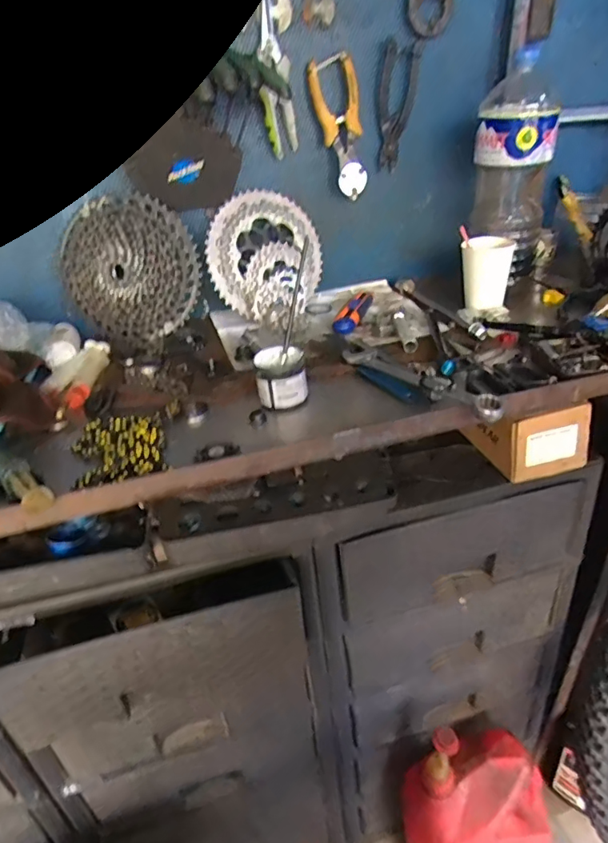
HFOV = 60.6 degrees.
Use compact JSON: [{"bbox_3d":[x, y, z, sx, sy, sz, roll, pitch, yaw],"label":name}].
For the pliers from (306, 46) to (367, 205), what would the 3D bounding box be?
[{"bbox_3d":[0.045,-0.392,0.699,0.069,0.162,0.026,-5,30,1],"label":"pliers"}]

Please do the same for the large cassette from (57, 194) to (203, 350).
[{"bbox_3d":[-0.236,-0.200,0.688,0.188,0.192,0.045,-30,15,13],"label":"large cassette"}]

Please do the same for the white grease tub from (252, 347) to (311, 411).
[{"bbox_3d":[-0.023,-0.048,0.552,0.053,0.045,0.054,-8,30,-3],"label":"white grease tub"}]

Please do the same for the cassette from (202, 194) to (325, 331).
[{"bbox_3d":[-0.051,-0.233,0.734,0.170,0.165,0.035,-56,18,-12],"label":"cassette"}]

